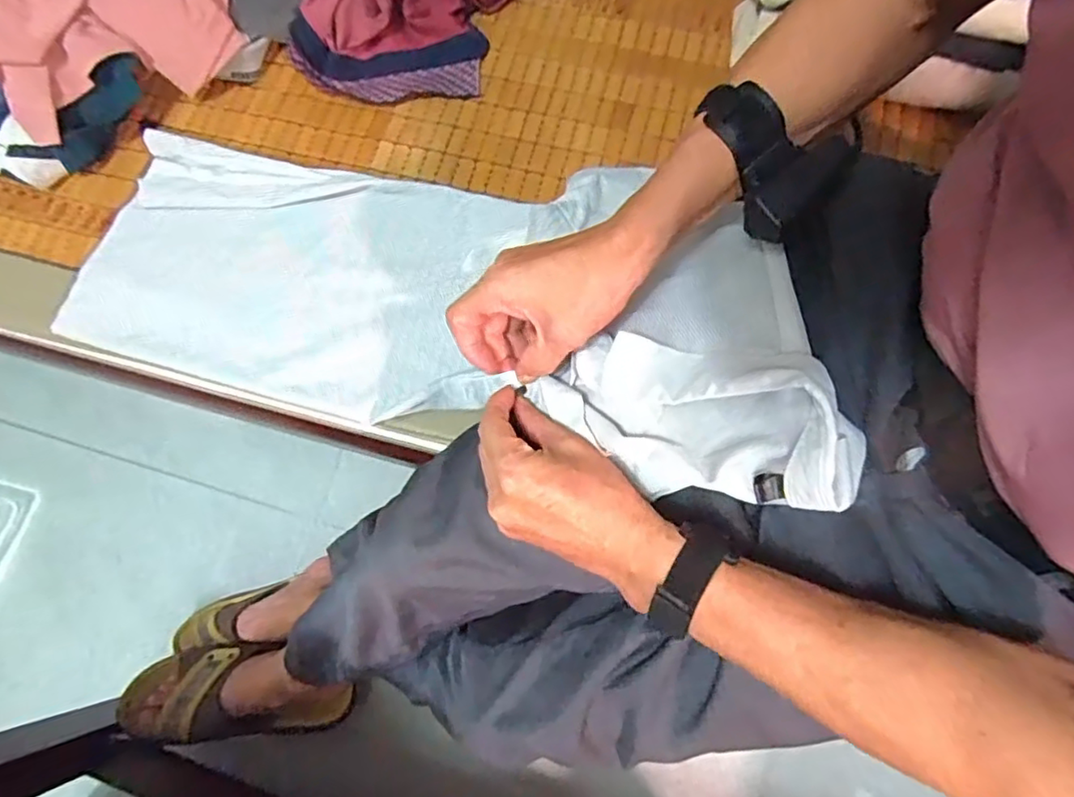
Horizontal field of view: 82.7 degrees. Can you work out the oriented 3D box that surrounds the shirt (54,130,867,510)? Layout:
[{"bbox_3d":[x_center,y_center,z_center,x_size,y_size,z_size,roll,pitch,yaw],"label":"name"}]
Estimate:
[{"bbox_3d":[-0.076,-0.098,0.481,0.618,0.108,0.276,16,72,25],"label":"shirt"}]

